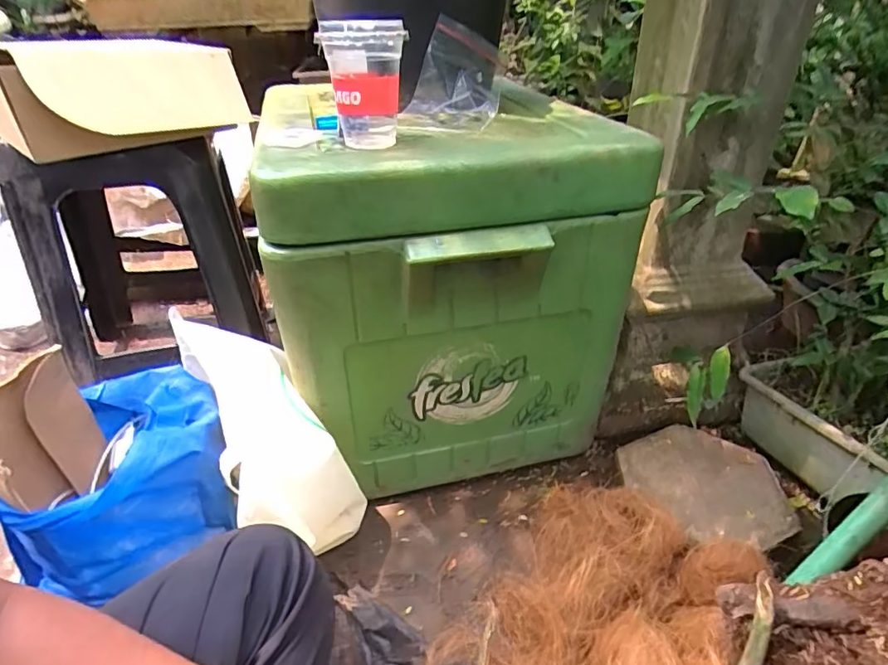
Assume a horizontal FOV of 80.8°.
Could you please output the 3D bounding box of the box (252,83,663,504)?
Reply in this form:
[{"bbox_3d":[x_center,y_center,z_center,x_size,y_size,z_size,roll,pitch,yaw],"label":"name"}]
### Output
[{"bbox_3d":[-0.005,-0.051,0.738,0.429,0.452,0.304,-10,35,-14],"label":"box"}]

